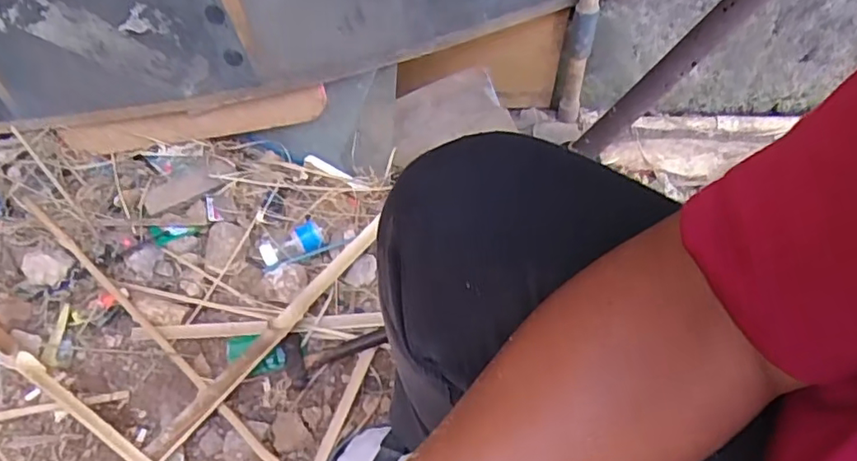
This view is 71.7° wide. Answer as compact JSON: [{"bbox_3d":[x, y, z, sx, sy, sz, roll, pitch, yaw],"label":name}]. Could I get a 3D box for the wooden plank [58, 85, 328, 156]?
[{"bbox_3d":[-0.361,-0.161,0.902,0.436,0.058,0.021,-6,54,12],"label":"wooden plank"}]

